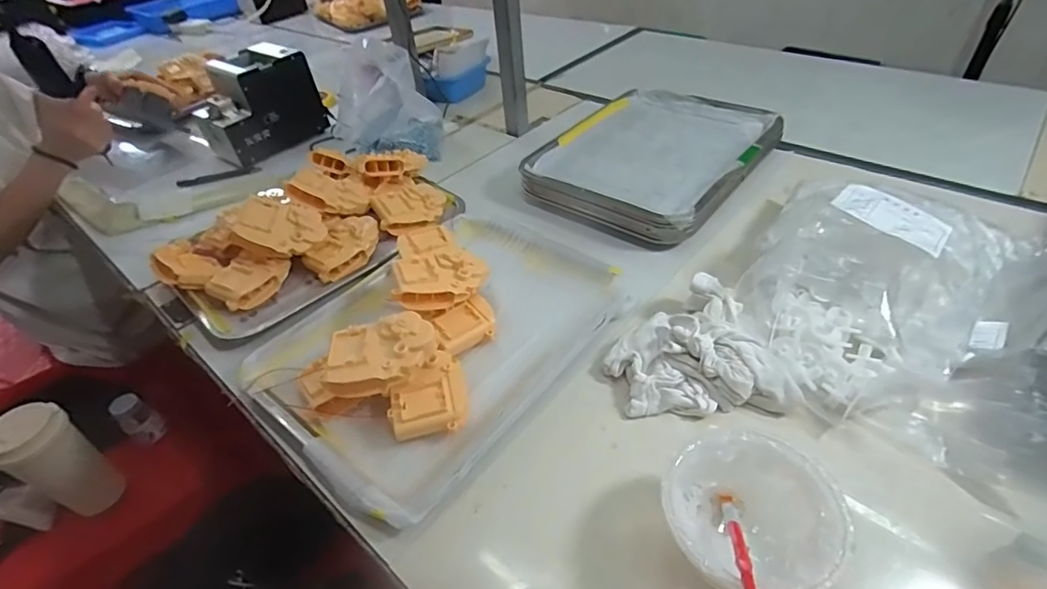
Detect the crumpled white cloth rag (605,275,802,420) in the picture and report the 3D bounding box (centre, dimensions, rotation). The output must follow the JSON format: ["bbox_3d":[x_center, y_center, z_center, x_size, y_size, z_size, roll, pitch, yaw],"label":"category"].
[{"bbox_3d":[0.155,0.053,0.483,0.146,0.050,0.135,-12,42,-6],"label":"crumpled white cloth rag"}]

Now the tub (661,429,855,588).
[{"bbox_3d":[0.152,0.160,0.358,0.112,0.064,0.107,-4,42,3],"label":"tub"}]

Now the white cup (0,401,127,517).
[{"bbox_3d":[-0.635,0.230,0.709,0.082,0.172,0.086,16,46,24],"label":"white cup"}]

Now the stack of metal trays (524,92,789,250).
[{"bbox_3d":[0.197,-0.206,0.762,0.260,0.048,0.352,25,51,31],"label":"stack of metal trays"}]

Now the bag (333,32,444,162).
[{"bbox_3d":[-0.227,-0.318,0.846,0.155,0.165,0.095,-4,42,3],"label":"bag"}]

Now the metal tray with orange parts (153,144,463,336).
[{"bbox_3d":[-0.269,-0.101,0.671,0.224,0.080,0.358,28,52,33],"label":"metal tray with orange parts"}]

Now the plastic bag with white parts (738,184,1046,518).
[{"bbox_3d":[0.367,-0.015,0.500,0.257,0.109,0.320,26,51,32],"label":"plastic bag with white parts"}]

